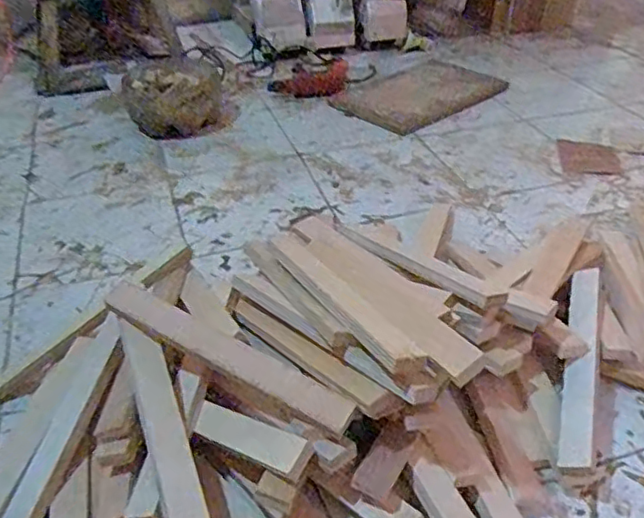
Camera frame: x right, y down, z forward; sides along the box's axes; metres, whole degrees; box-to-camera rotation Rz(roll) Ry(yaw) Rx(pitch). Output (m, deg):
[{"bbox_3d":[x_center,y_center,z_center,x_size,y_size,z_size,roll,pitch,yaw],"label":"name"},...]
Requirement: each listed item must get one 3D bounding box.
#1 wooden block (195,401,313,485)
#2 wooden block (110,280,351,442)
[{"bbox_3d":[-0.077,0.196,0.660,0.151,0.021,0.042,10,39,37],"label":"wooden block"},{"bbox_3d":[-0.124,0.114,0.734,0.369,0.032,0.043,21,45,27],"label":"wooden block"}]

